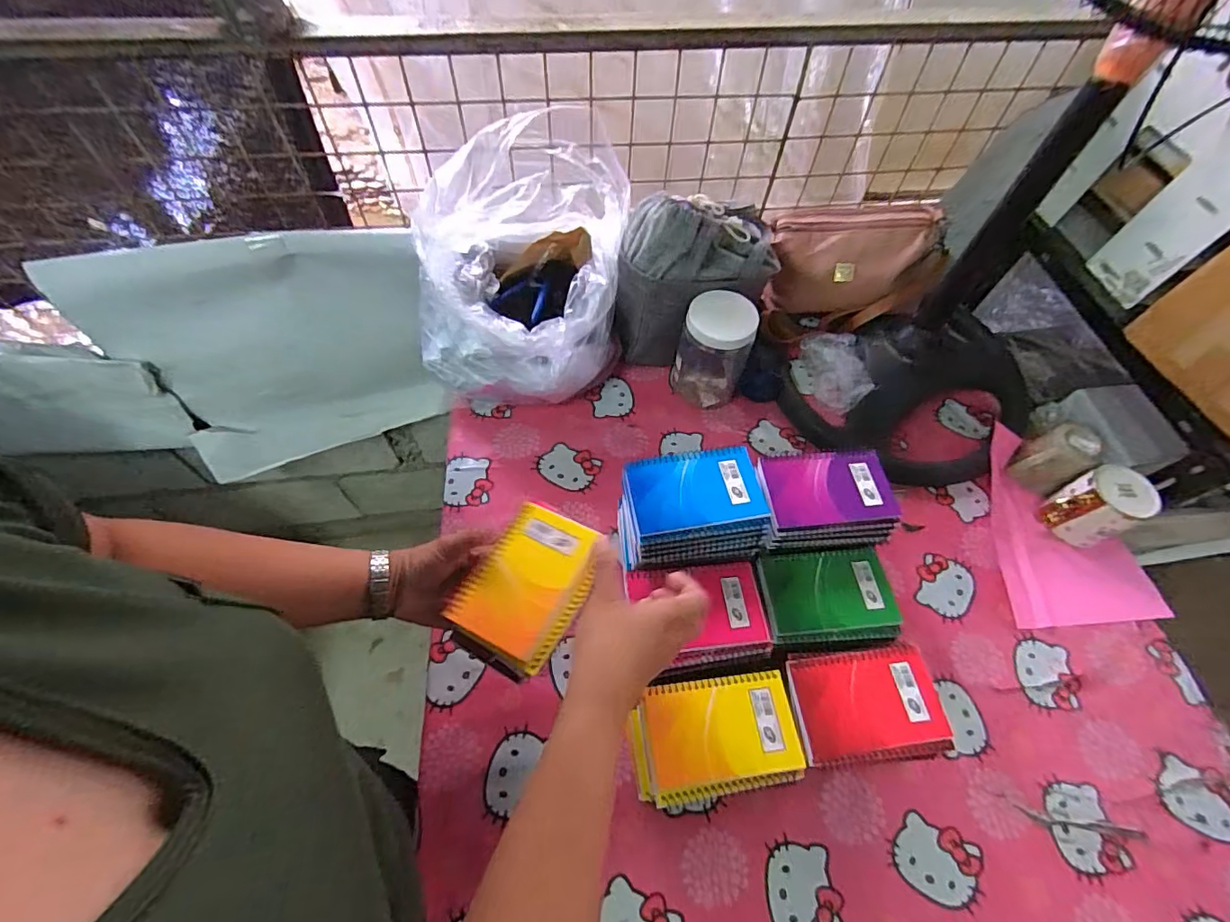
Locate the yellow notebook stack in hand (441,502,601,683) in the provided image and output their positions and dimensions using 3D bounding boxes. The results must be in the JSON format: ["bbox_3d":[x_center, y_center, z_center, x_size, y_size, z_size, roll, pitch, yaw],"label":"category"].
[{"bbox_3d":[-0.077,0.112,0.469,0.095,0.026,0.143,25,61,13],"label":"yellow notebook stack in hand"}]

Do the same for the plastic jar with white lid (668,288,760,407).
[{"bbox_3d":[0.147,-0.161,0.779,0.104,0.163,0.081,17,60,8],"label":"plastic jar with white lid"}]

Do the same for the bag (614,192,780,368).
[{"bbox_3d":[0.113,-0.246,0.776,0.220,0.249,0.132,6,59,1],"label":"bag"}]

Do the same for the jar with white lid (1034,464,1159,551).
[{"bbox_3d":[0.650,0.065,0.698,0.078,0.096,0.083,-27,64,-17],"label":"jar with white lid"}]

